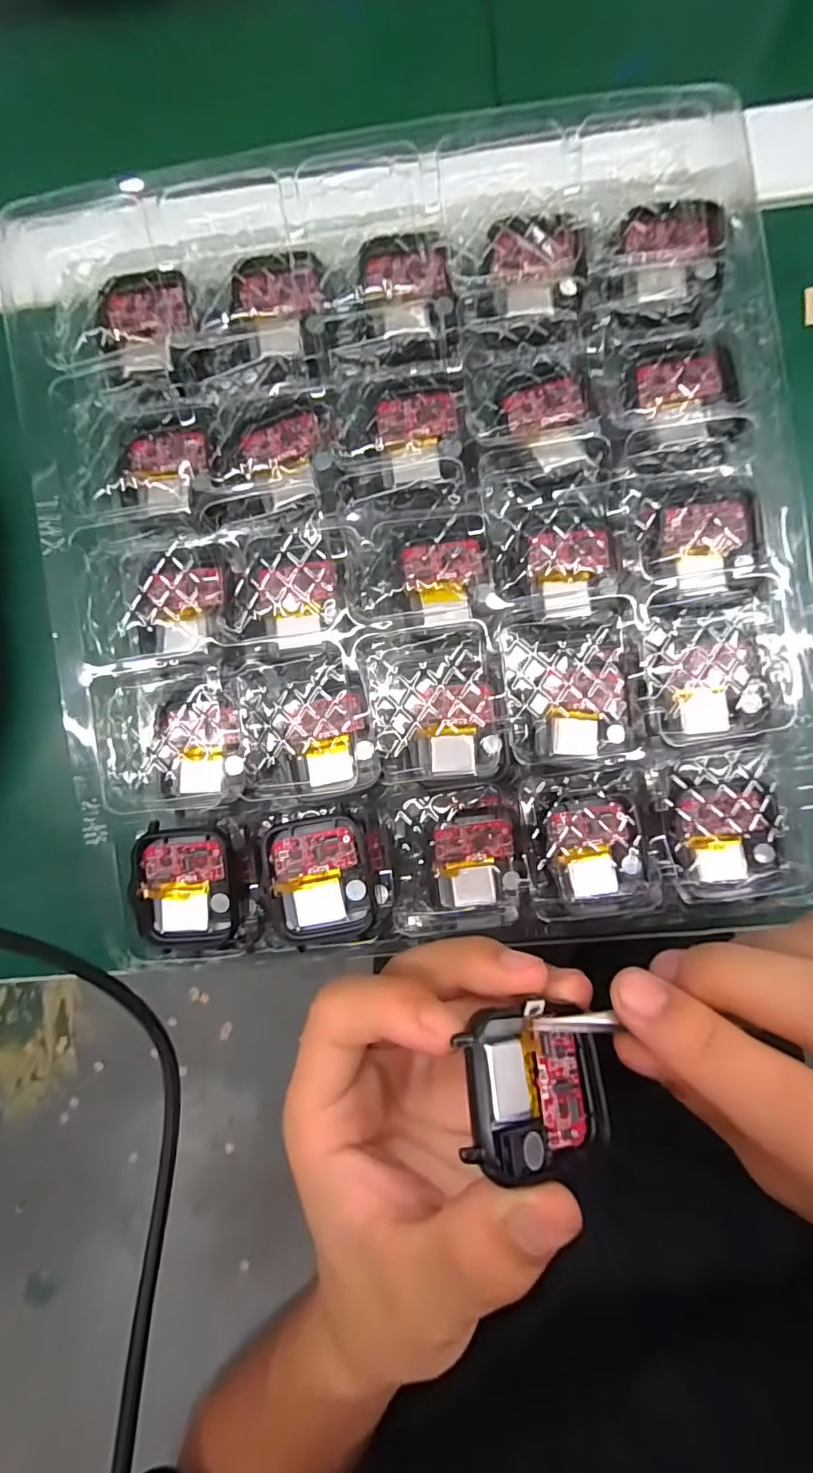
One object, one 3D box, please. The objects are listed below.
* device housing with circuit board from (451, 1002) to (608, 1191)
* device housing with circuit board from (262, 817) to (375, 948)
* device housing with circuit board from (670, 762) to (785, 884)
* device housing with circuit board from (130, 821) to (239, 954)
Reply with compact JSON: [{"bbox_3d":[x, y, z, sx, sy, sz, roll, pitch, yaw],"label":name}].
[{"bbox_3d":[0.034,0.090,0.137,0.049,0.007,0.034,12,56,-33],"label":"device housing with circuit board"},{"bbox_3d":[-0.031,0.052,0.188,0.035,0.007,0.044,-8,88,3],"label":"device housing with circuit board"},{"bbox_3d":[0.116,0.032,0.190,0.040,0.014,0.044,-5,88,3],"label":"device housing with circuit board"},{"bbox_3d":[-0.082,0.058,0.195,0.038,0.013,0.047,-1,89,3],"label":"device housing with circuit board"}]

